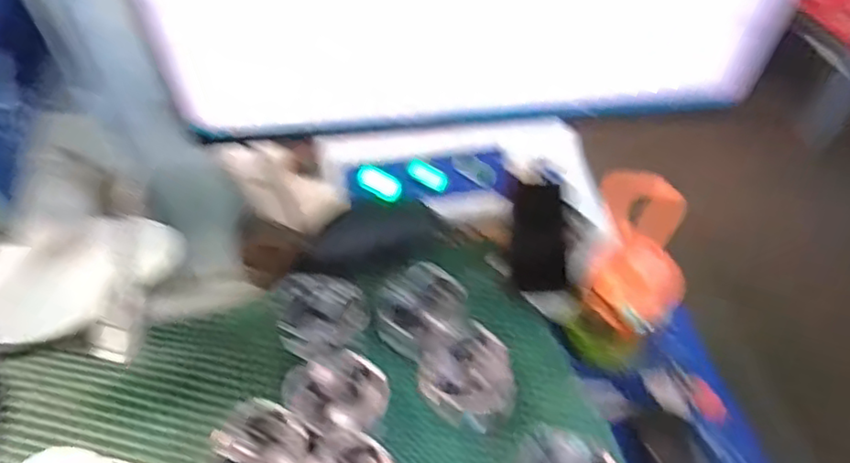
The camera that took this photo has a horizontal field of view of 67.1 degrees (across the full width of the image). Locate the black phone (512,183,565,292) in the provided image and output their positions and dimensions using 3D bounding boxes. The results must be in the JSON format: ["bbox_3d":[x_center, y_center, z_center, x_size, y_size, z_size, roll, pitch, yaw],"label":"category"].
[{"bbox_3d":[0.131,0.006,0.738,0.059,0.007,0.124,-4,77,28],"label":"black phone"}]

